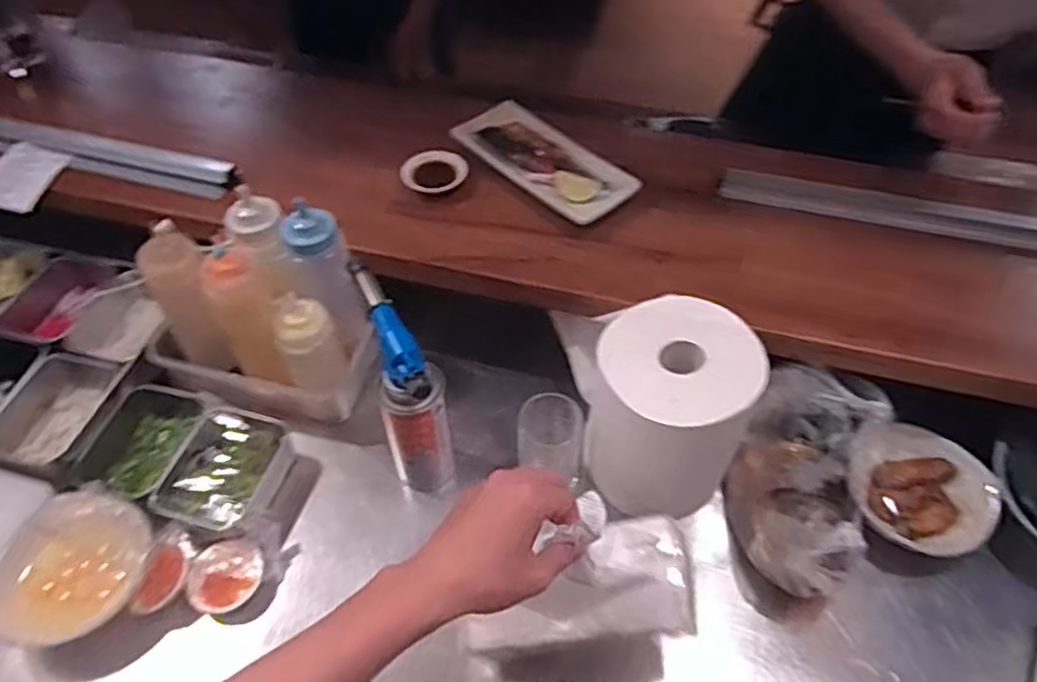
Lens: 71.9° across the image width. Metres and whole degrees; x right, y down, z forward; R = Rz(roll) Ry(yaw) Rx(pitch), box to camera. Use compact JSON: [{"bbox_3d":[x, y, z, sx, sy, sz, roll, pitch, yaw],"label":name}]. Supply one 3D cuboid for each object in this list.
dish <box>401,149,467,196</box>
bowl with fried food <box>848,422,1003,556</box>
[{"bbox_3d":[-0.103,-0.211,0.889,0.076,0.013,0.078,0,51,0],"label":"dish"},{"bbox_3d":[0.431,0.166,0.785,0.158,0.063,0.146,0,51,0],"label":"bowl with fried food"}]

